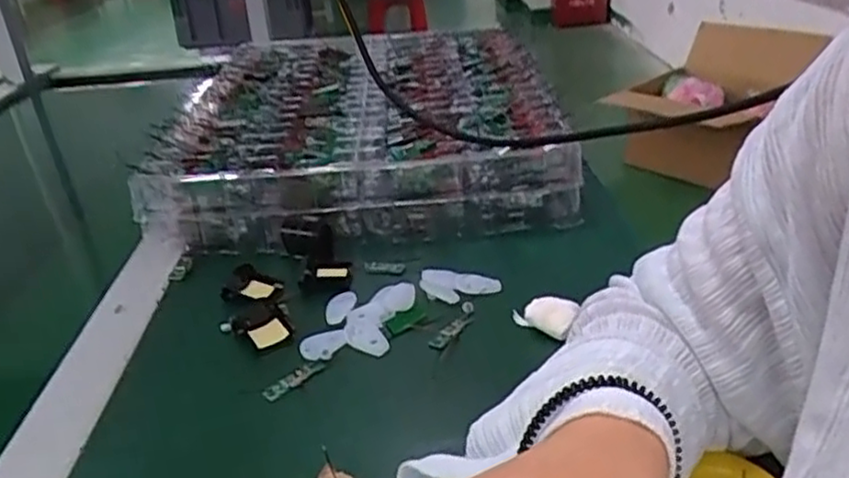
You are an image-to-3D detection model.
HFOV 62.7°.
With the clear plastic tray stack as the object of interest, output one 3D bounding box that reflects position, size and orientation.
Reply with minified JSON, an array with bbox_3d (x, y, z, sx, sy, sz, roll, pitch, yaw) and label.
[{"bbox_3d":[-0.067,-0.149,0.842,0.392,0.079,0.552,-5,28,0],"label":"clear plastic tray stack"}]

